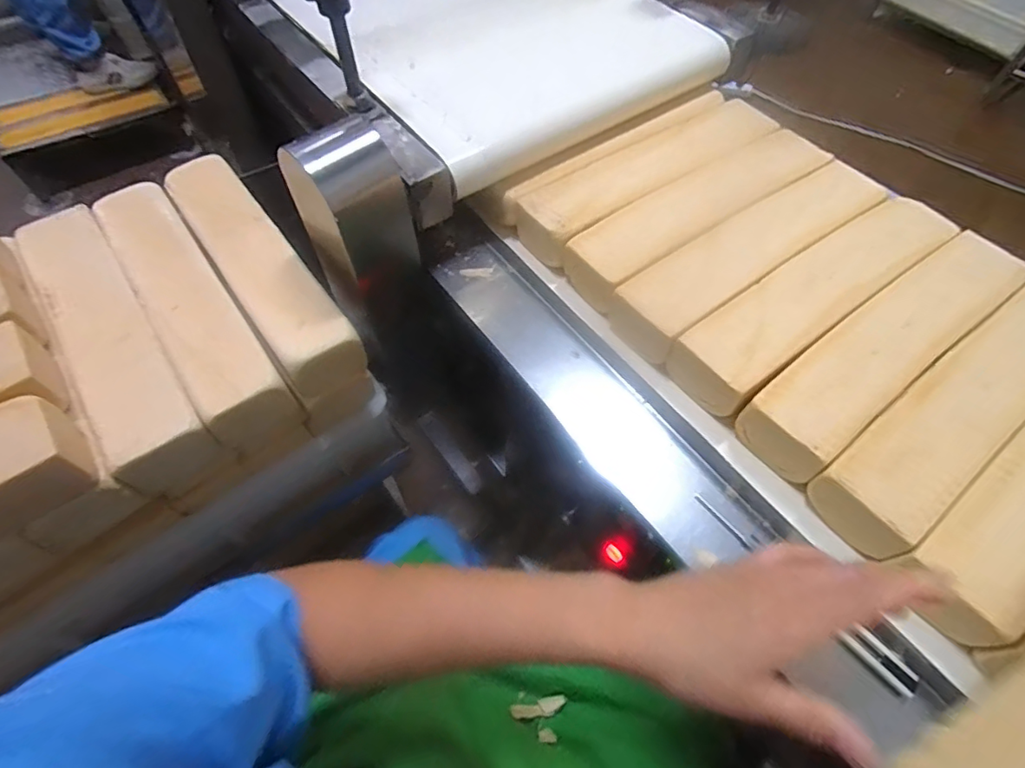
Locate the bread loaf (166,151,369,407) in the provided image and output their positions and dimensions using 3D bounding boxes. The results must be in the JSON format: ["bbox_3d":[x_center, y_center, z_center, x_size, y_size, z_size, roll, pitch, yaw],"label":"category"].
[{"bbox_3d":[-0.288,-0.134,0.603,0.079,0.072,0.350,-33,65,-20],"label":"bread loaf"}]

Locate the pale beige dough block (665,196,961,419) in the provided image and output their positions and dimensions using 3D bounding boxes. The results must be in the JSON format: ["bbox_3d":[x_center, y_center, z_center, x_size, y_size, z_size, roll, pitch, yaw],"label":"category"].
[{"bbox_3d":[0.310,-0.091,0.544,0.360,0.057,0.080,-32,64,-19],"label":"pale beige dough block"}]

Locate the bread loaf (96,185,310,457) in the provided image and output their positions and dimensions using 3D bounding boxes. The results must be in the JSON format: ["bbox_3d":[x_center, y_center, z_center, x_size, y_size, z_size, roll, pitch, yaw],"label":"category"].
[{"bbox_3d":[-0.347,-0.079,0.585,0.078,0.098,0.359,-33,65,-19],"label":"bread loaf"}]

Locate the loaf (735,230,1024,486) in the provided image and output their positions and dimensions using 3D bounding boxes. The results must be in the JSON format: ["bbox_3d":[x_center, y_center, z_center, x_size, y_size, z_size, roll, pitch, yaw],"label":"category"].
[{"bbox_3d":[0.359,-0.038,0.512,0.361,0.052,0.081,-33,64,-19],"label":"loaf"}]

